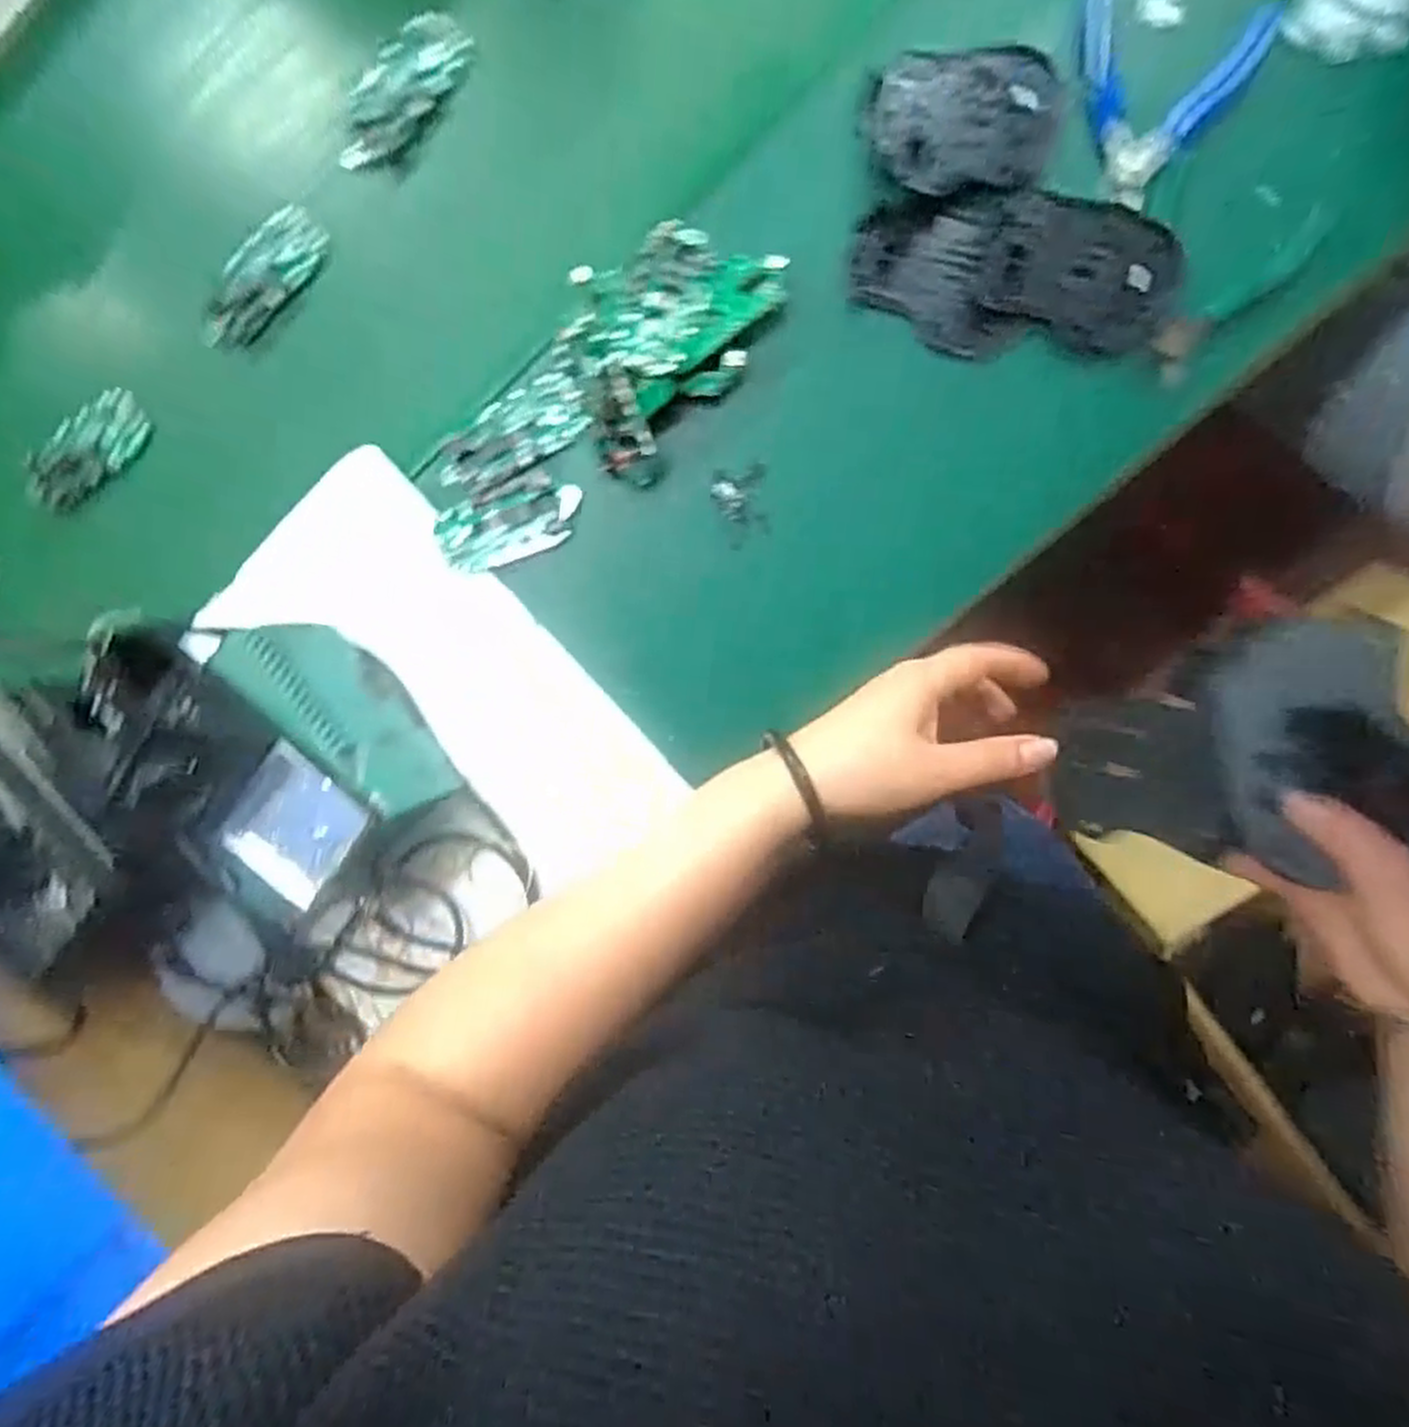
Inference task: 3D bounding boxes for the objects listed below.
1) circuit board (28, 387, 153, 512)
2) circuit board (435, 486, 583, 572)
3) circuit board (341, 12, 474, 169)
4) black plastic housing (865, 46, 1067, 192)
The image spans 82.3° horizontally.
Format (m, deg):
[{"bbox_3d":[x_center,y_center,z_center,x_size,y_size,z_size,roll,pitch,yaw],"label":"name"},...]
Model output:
[{"bbox_3d":[-0.425,-0.179,0.554,0.098,0.014,0.043,-34,91,8],"label":"circuit board"},{"bbox_3d":[-0.126,-0.118,0.522,0.094,0.007,0.041,-9,94,7],"label":"circuit board"},{"bbox_3d":[-0.190,-0.391,0.510,0.043,0.009,0.105,33,96,-27],"label":"circuit board"},{"bbox_3d":[0.149,-0.340,0.462,0.108,0.024,0.076,-5,94,7],"label":"black plastic housing"}]

